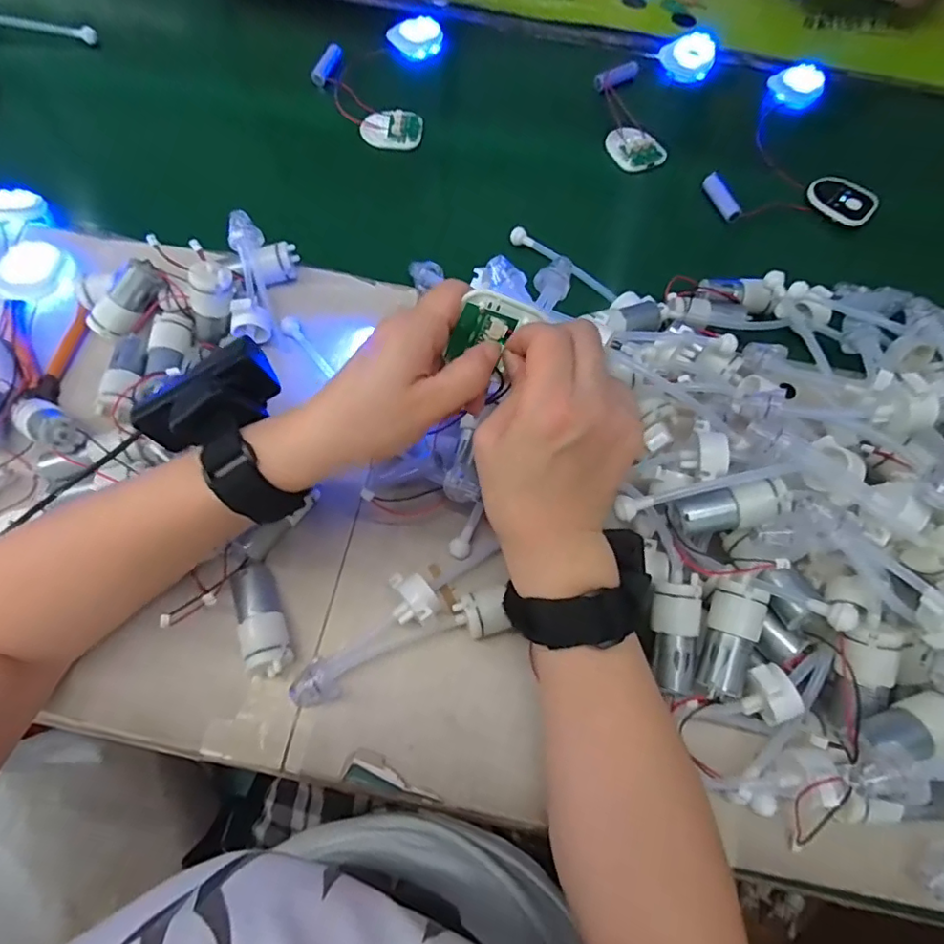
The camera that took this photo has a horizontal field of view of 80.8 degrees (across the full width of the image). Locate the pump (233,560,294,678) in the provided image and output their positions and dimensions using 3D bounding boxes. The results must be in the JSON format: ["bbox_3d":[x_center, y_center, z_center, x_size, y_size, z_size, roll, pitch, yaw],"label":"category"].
[{"bbox_3d":[-0.125,0.086,0.328,0.025,0.023,0.068,-19,68,-11],"label":"pump"}]

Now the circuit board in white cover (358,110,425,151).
[{"bbox_3d":[-0.076,-0.329,0.534,0.058,0.014,0.041,0,66,-3],"label":"circuit board in white cover"}]

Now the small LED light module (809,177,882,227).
[{"bbox_3d":[0.343,-0.253,0.514,0.059,0.015,0.045,37,69,13],"label":"small LED light module"}]

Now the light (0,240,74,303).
[{"bbox_3d":[-0.338,-0.154,0.424,0.051,0.011,0.049,1,66,-2],"label":"light"}]

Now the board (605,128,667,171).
[{"bbox_3d":[0.156,-0.314,0.539,0.043,0.010,0.055,-30,71,-15],"label":"board"}]

